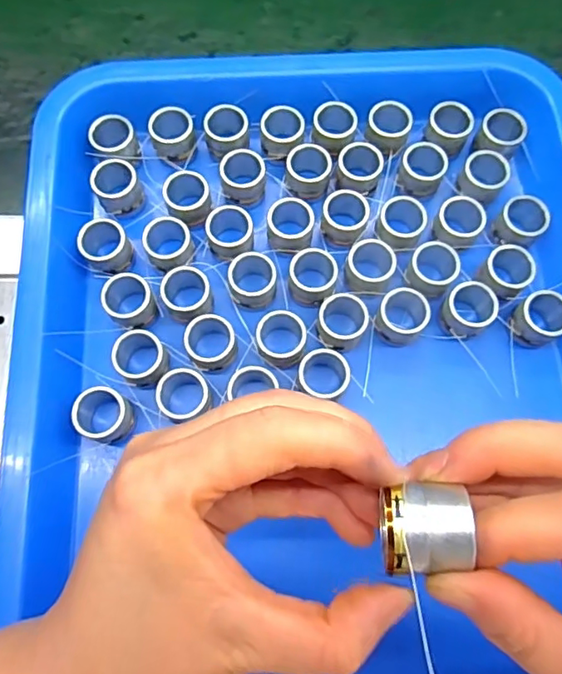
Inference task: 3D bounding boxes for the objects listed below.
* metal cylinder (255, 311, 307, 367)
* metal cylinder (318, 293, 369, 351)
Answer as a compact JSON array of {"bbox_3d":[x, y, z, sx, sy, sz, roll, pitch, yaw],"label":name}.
[{"bbox_3d":[0.000,0.001,0.277,0.025,0.019,0.023,0,71,-1],"label":"metal cylinder"},{"bbox_3d":[0.032,-0.008,0.280,0.025,0.019,0.025,0,71,-1],"label":"metal cylinder"}]

